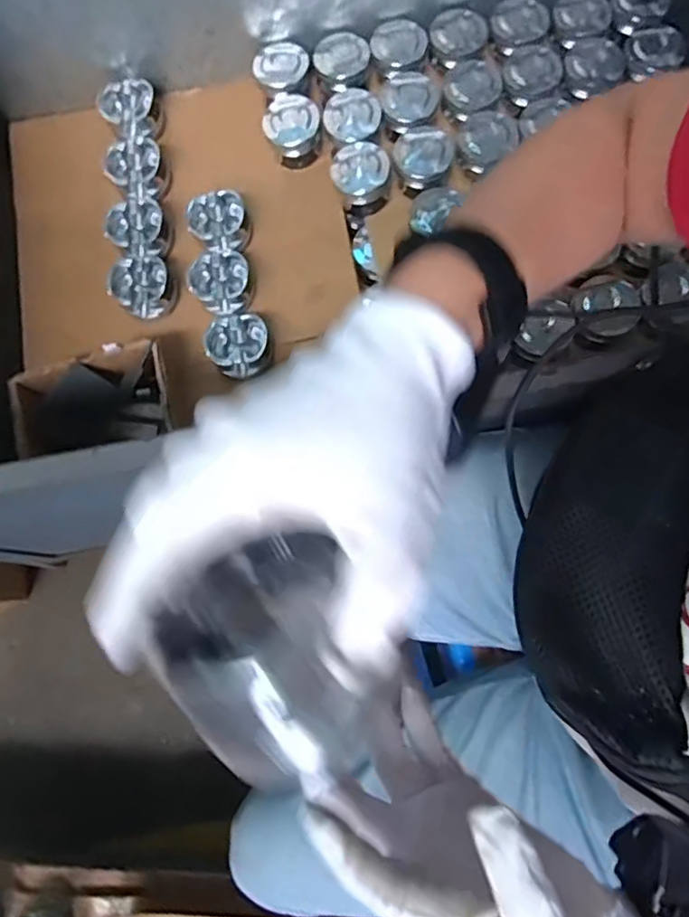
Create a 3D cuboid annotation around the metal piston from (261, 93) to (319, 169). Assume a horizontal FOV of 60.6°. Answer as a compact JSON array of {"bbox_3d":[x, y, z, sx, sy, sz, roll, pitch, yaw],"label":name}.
[{"bbox_3d":[-0.076,-0.479,0.860,0.082,0.060,0.091,1,78,1],"label":"metal piston"}]

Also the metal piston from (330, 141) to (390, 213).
[{"bbox_3d":[0.022,-0.401,0.840,0.080,0.060,0.086,-9,78,-1],"label":"metal piston"}]

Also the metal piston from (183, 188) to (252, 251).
[{"bbox_3d":[-0.180,-0.338,0.850,0.090,0.036,0.084,0,78,1],"label":"metal piston"}]

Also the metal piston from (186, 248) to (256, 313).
[{"bbox_3d":[-0.170,-0.249,0.837,0.089,0.037,0.087,0,78,1],"label":"metal piston"}]

